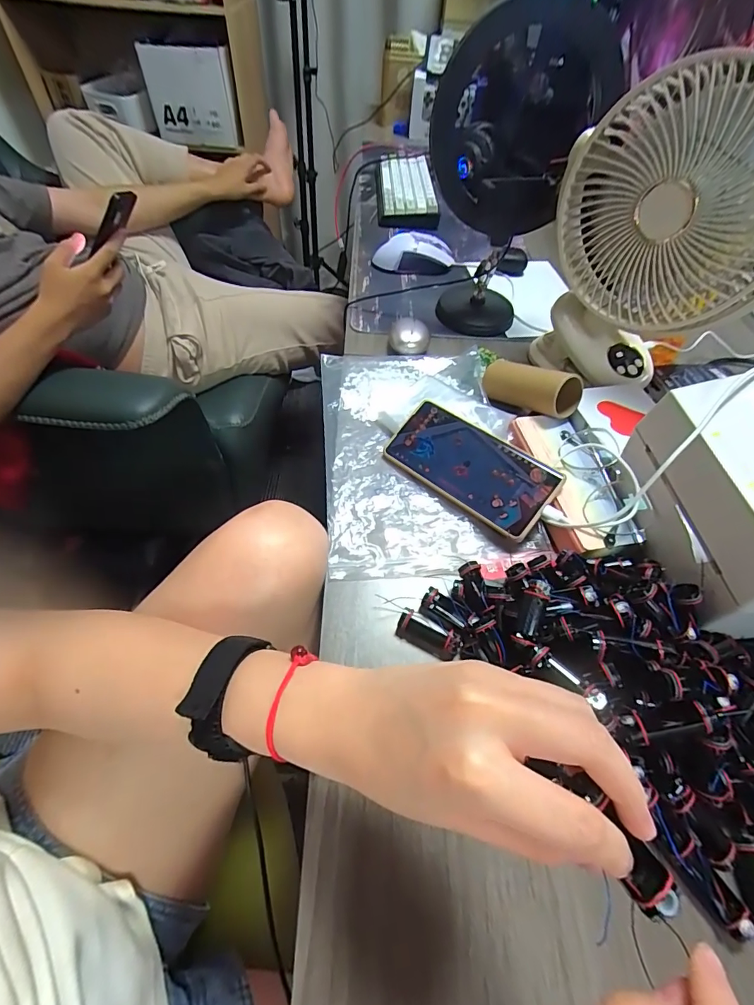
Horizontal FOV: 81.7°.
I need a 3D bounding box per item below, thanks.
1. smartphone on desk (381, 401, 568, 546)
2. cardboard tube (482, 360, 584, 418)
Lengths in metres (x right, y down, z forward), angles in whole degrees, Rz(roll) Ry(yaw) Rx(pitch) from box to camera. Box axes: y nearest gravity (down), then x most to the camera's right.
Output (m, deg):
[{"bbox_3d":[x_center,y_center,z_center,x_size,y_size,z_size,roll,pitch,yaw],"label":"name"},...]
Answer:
[{"bbox_3d":[0.087,-0.036,0.417,0.162,0.006,0.077,35,84,25],"label":"smartphone on desk"},{"bbox_3d":[0.159,-0.126,0.463,0.104,0.049,0.044,25,54,35],"label":"cardboard tube"}]

